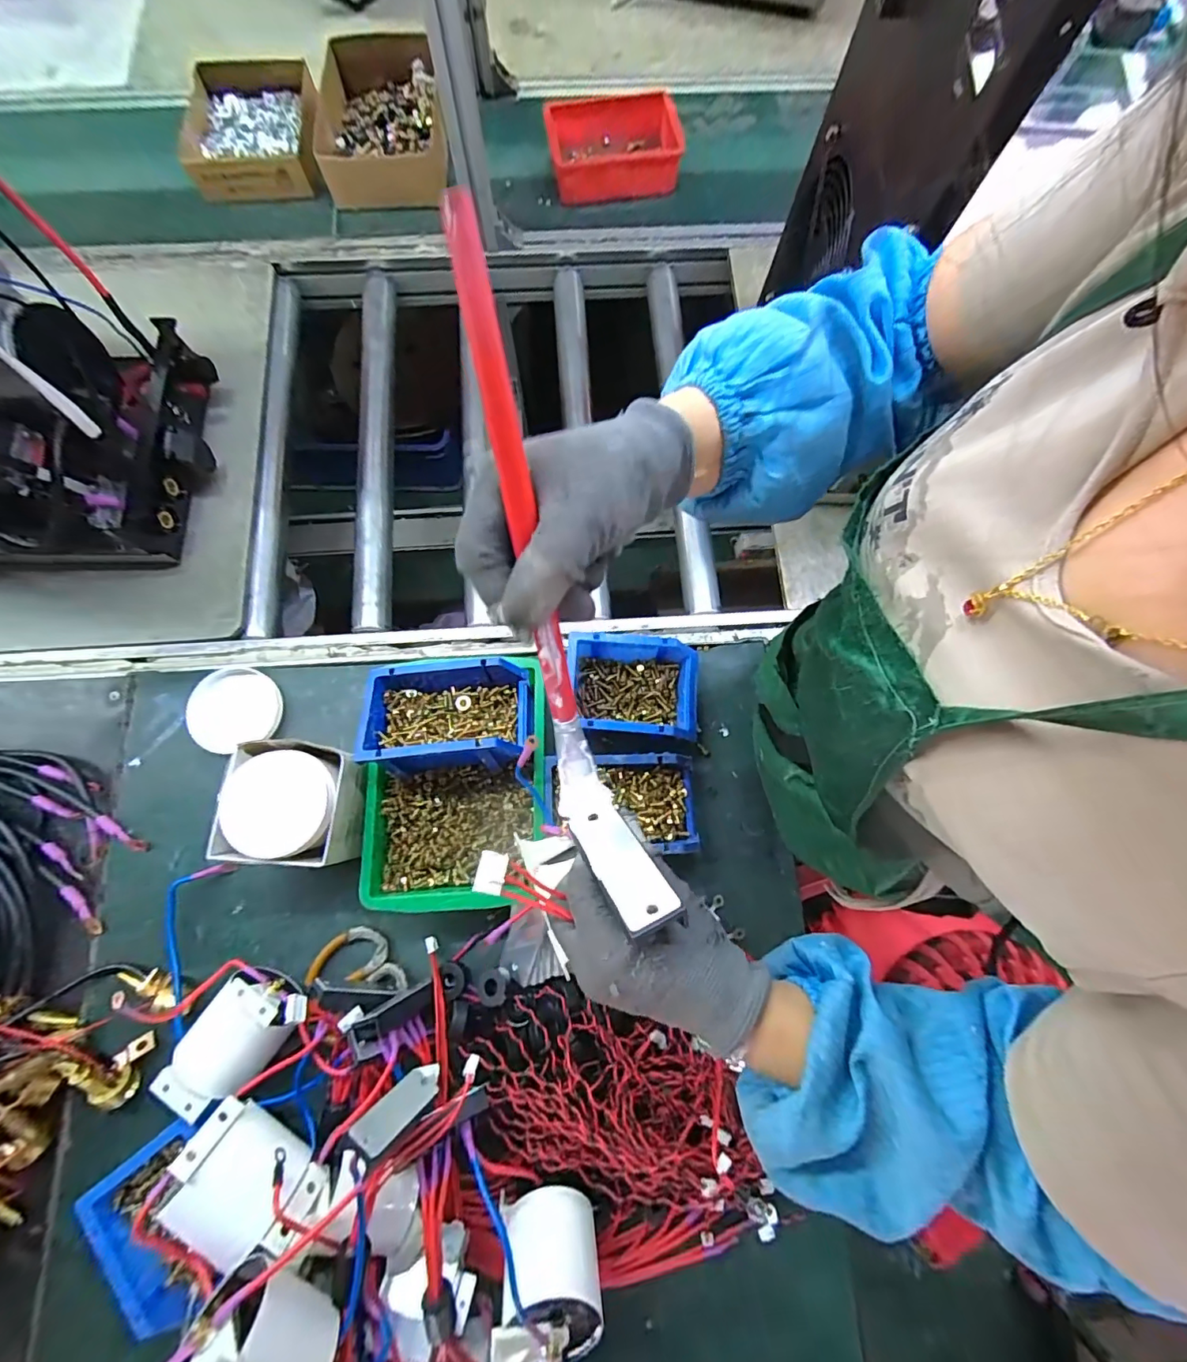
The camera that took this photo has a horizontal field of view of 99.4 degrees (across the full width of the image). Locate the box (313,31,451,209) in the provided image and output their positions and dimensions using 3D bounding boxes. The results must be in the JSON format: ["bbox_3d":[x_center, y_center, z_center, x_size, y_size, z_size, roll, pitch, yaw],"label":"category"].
[{"bbox_3d":[-0.329,-0.870,0.786,0.192,0.097,0.242,-7,77,-3],"label":"box"}]

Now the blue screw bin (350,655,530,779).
[{"bbox_3d":[-0.151,0.032,0.510,0.163,0.060,0.102,-4,77,-2],"label":"blue screw bin"}]

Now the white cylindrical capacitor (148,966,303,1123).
[{"bbox_3d":[-0.333,0.342,0.484,0.089,0.079,0.106,31,78,6],"label":"white cylindrical capacitor"}]

